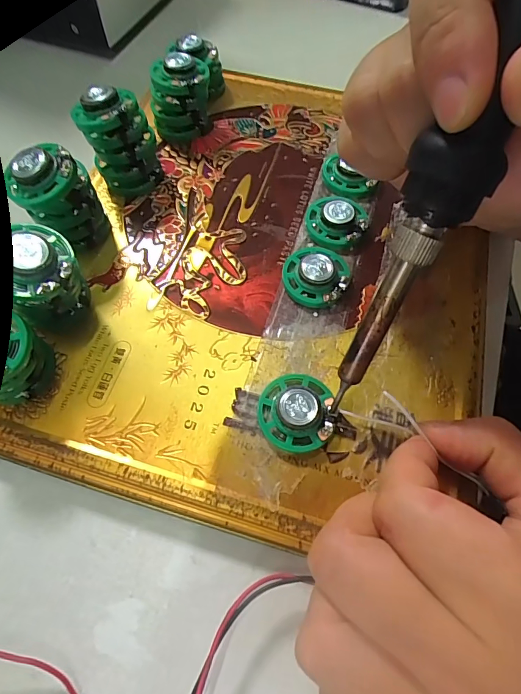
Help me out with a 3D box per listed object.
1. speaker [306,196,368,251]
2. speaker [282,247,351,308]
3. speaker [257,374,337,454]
[{"bbox_3d":[0.034,-0.055,0.177,0.026,0.010,0.025,0,64,0],"label":"speaker"},{"bbox_3d":[0.023,-0.031,0.166,0.027,0.009,0.030,14,65,7],"label":"speaker"},{"bbox_3d":[0.012,0.023,0.140,0.026,0.007,0.026,0,64,0],"label":"speaker"}]

